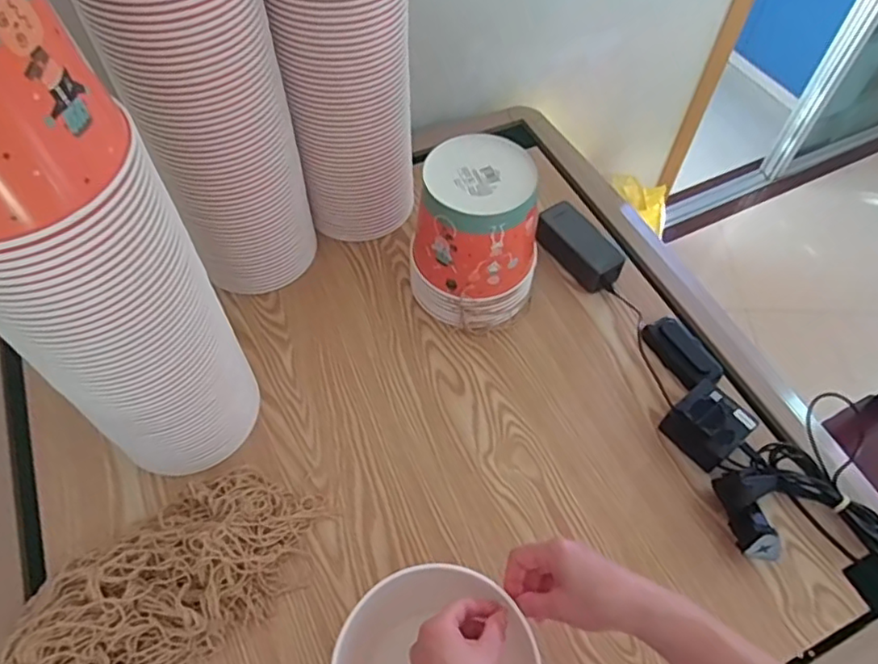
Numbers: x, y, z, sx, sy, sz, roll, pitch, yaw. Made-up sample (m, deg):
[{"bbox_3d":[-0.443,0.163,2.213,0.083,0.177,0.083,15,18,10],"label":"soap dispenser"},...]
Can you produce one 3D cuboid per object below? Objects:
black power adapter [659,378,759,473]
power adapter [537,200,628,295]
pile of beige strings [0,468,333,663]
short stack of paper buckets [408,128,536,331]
[{"bbox_3d":[0.313,0.106,0.711,0.075,0.058,0.076,-35,65,-21],"label":"black power adapter"},{"bbox_3d":[0.194,-0.116,0.849,0.060,0.046,0.130,-32,64,-19],"label":"power adapter"},{"bbox_3d":[-0.268,0.248,0.600,0.313,0.067,0.154,-37,65,-21],"label":"pile of beige strings"},{"bbox_3d":[0.045,-0.116,0.765,0.153,0.197,0.148,8,58,4],"label":"short stack of paper buckets"}]

